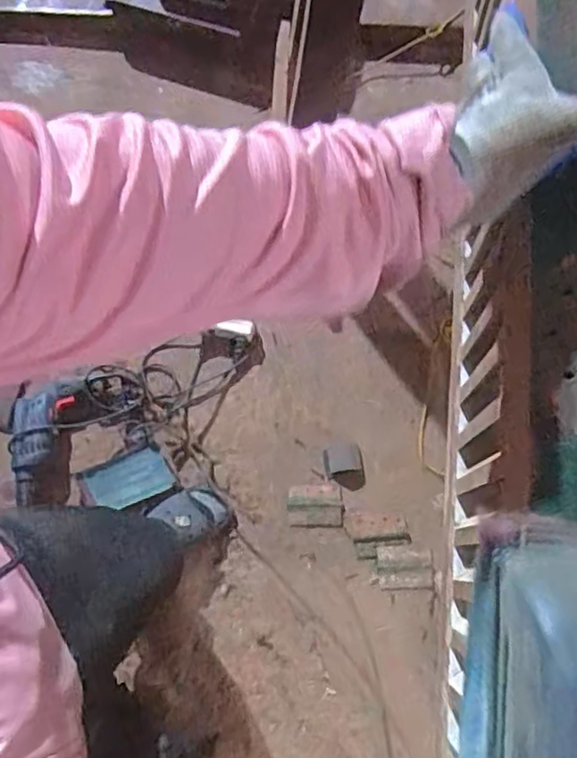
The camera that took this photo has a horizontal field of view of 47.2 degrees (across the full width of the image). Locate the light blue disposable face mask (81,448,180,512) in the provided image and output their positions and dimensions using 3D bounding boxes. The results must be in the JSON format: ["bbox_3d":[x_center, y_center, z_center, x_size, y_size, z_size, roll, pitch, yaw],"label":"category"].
[{"bbox_3d":[-0.312,0.198,1.291,0.159,0.017,0.091,-22,76,-5],"label":"light blue disposable face mask"}]

